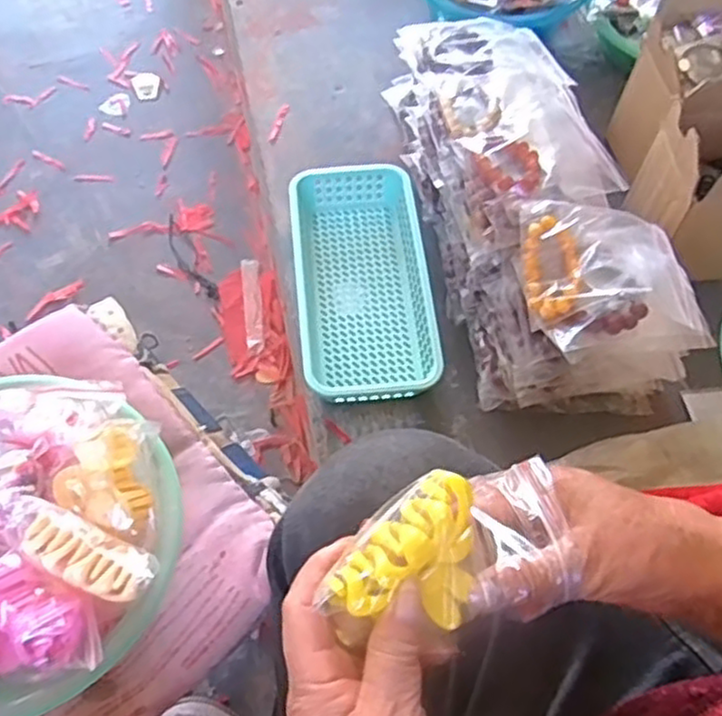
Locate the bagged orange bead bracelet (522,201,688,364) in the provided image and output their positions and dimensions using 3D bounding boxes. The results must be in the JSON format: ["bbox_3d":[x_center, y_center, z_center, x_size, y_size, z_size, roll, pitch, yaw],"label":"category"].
[{"bbox_3d":[0.212,-0.076,0.608,0.147,0.045,0.132,-12,64,-7],"label":"bagged orange bead bracelet"}]

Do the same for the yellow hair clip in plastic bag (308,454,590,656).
[{"bbox_3d":[0.043,0.089,0.334,0.123,0.030,0.071,-26,66,-14],"label":"yellow hair clip in plastic bag"}]

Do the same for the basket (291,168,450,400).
[{"bbox_3d":[-0.001,-0.081,0.730,0.131,0.052,0.260,-5,63,-4],"label":"basket"}]

